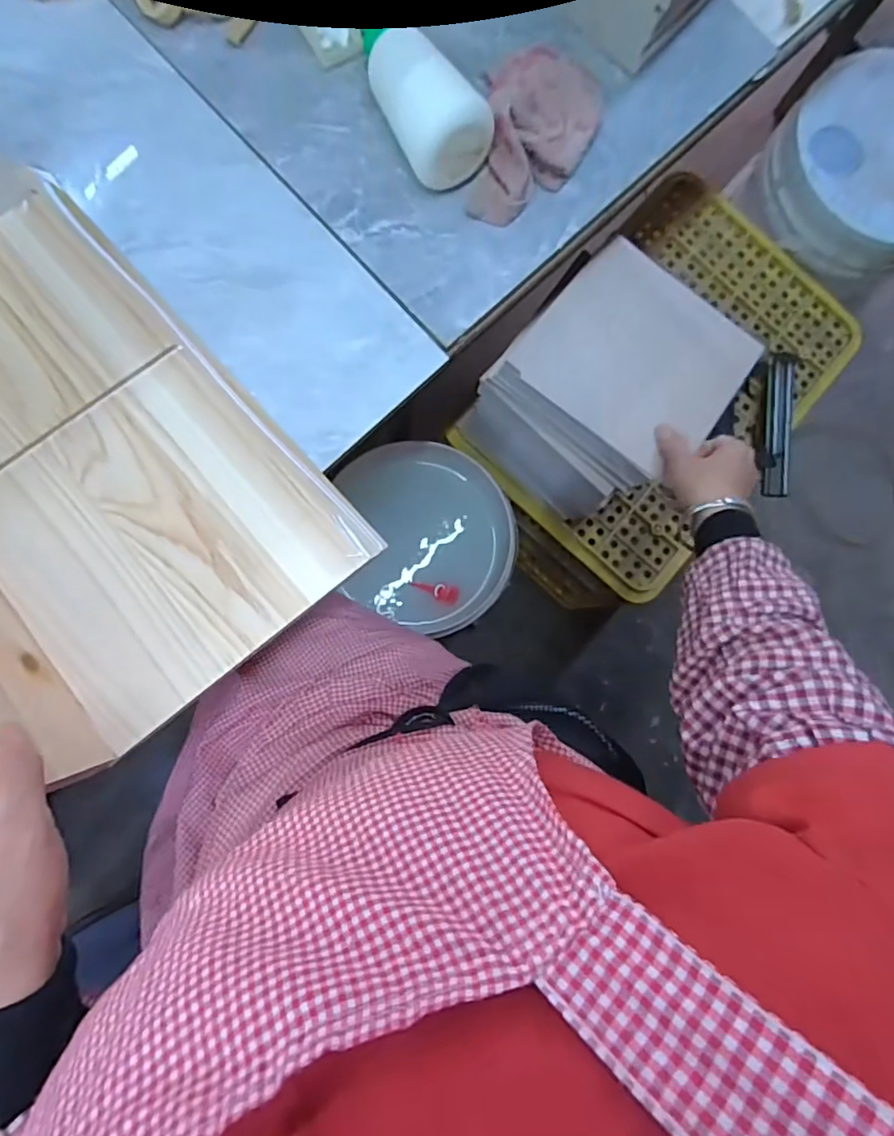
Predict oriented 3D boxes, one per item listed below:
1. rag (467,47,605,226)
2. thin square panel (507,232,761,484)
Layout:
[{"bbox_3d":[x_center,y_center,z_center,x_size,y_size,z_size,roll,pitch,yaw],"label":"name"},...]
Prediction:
[{"bbox_3d":[0.069,-0.334,0.448,0.083,0.036,0.137,17,85,-4],"label":"rag"},{"bbox_3d":[0.197,-0.218,0.598,0.200,0.007,0.185,39,82,2],"label":"thin square panel"}]

